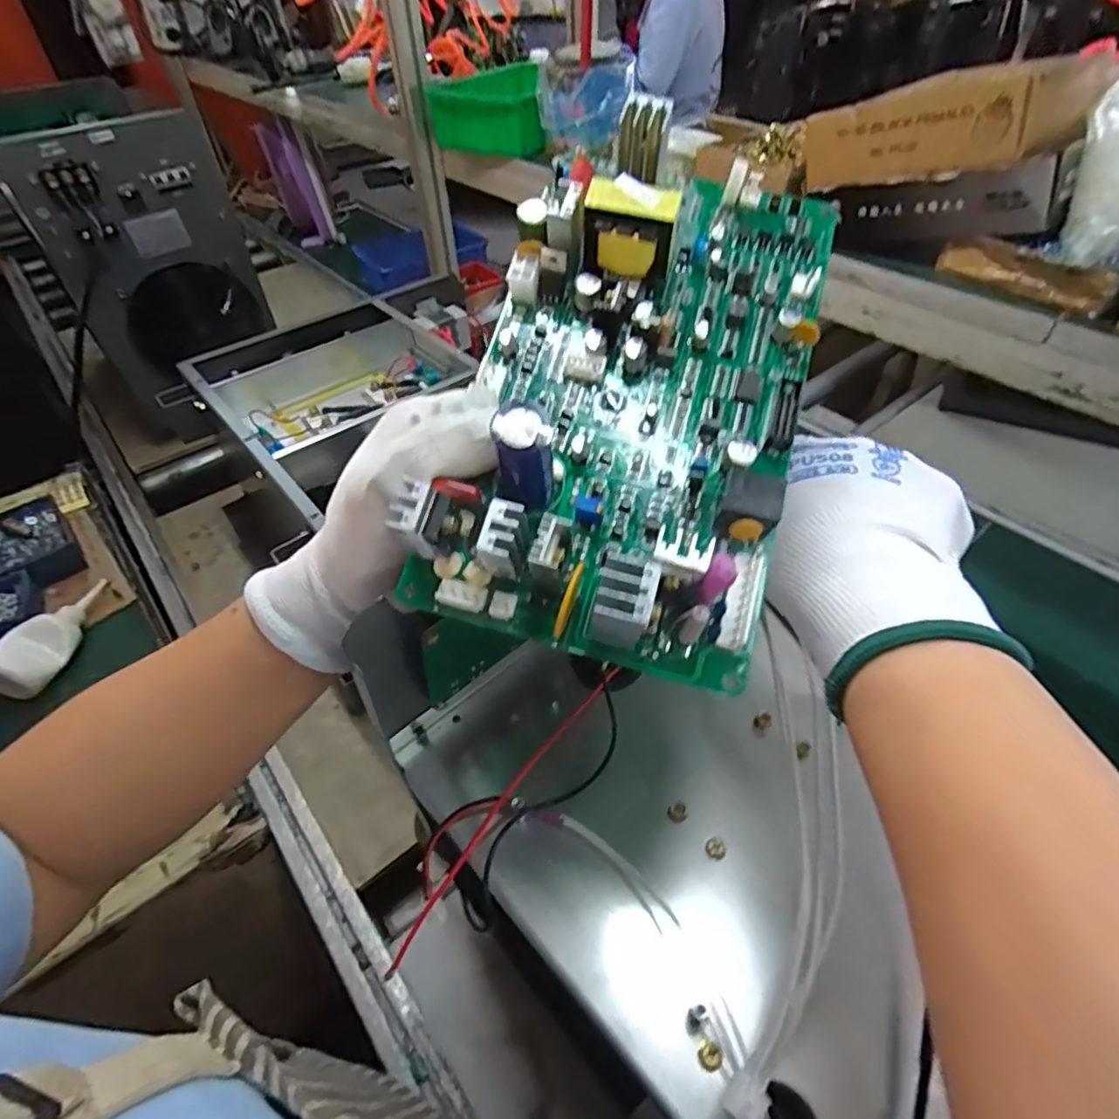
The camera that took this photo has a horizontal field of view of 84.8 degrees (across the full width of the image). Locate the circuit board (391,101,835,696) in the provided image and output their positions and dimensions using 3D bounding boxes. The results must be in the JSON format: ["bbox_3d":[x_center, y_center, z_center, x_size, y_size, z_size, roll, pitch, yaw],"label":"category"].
[{"bbox_3d":[0.031,-0.068,0.211,0.112,0.048,0.200,16,74,-2],"label":"circuit board"}]

